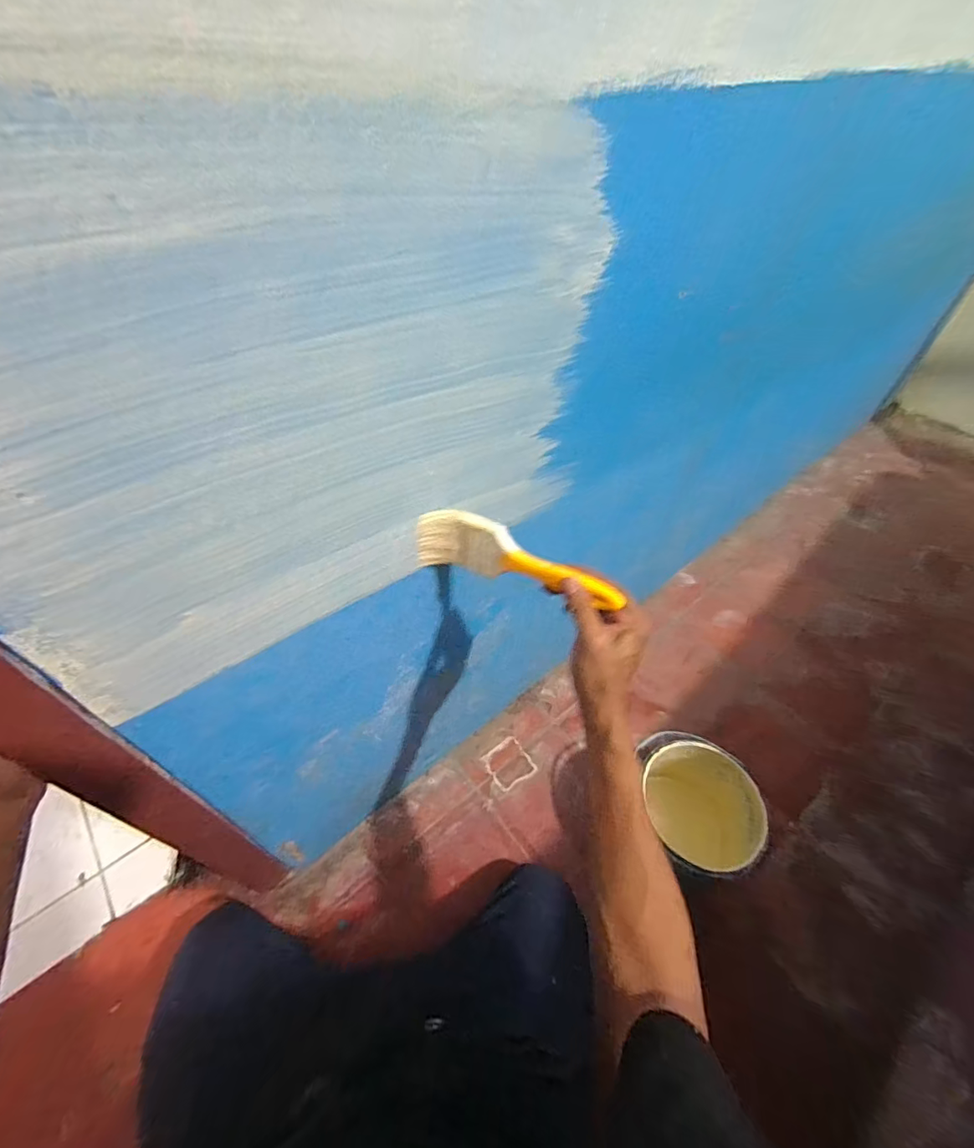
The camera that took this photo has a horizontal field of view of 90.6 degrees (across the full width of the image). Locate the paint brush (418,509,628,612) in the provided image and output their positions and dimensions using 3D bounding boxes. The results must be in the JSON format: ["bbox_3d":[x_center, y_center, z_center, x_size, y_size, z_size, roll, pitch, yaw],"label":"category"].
[{"bbox_3d":[0.029,-0.012,0.458,0.197,0.066,0.035,18,51,16],"label":"paint brush"}]

